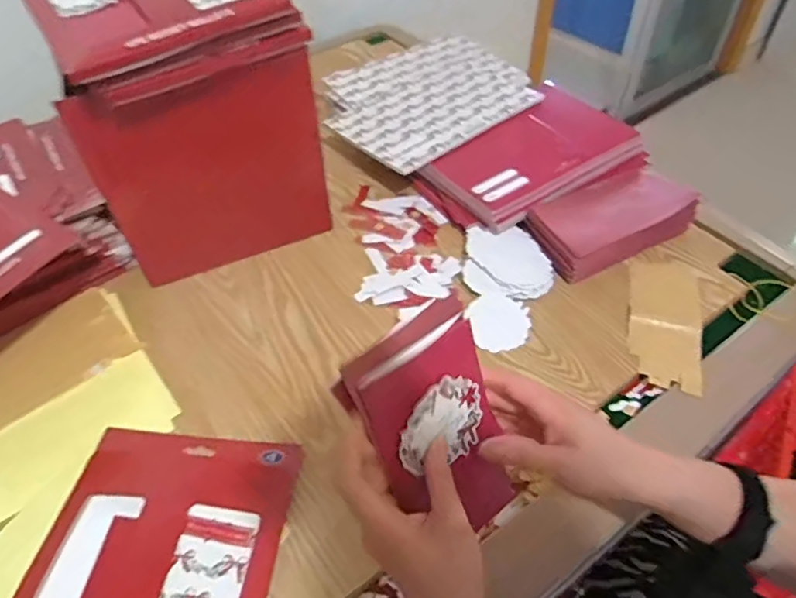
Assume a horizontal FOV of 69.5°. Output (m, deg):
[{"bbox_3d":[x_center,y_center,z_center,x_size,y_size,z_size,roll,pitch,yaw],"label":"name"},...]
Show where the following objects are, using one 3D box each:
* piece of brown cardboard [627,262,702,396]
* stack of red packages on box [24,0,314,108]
[{"bbox_3d":[0.284,0.017,0.611,0.071,0.012,0.176,13,50,12],"label":"piece of brown cardboard"},{"bbox_3d":[-0.225,-0.266,0.530,0.205,0.067,0.191,-32,55,-24],"label":"stack of red packages on box"}]

